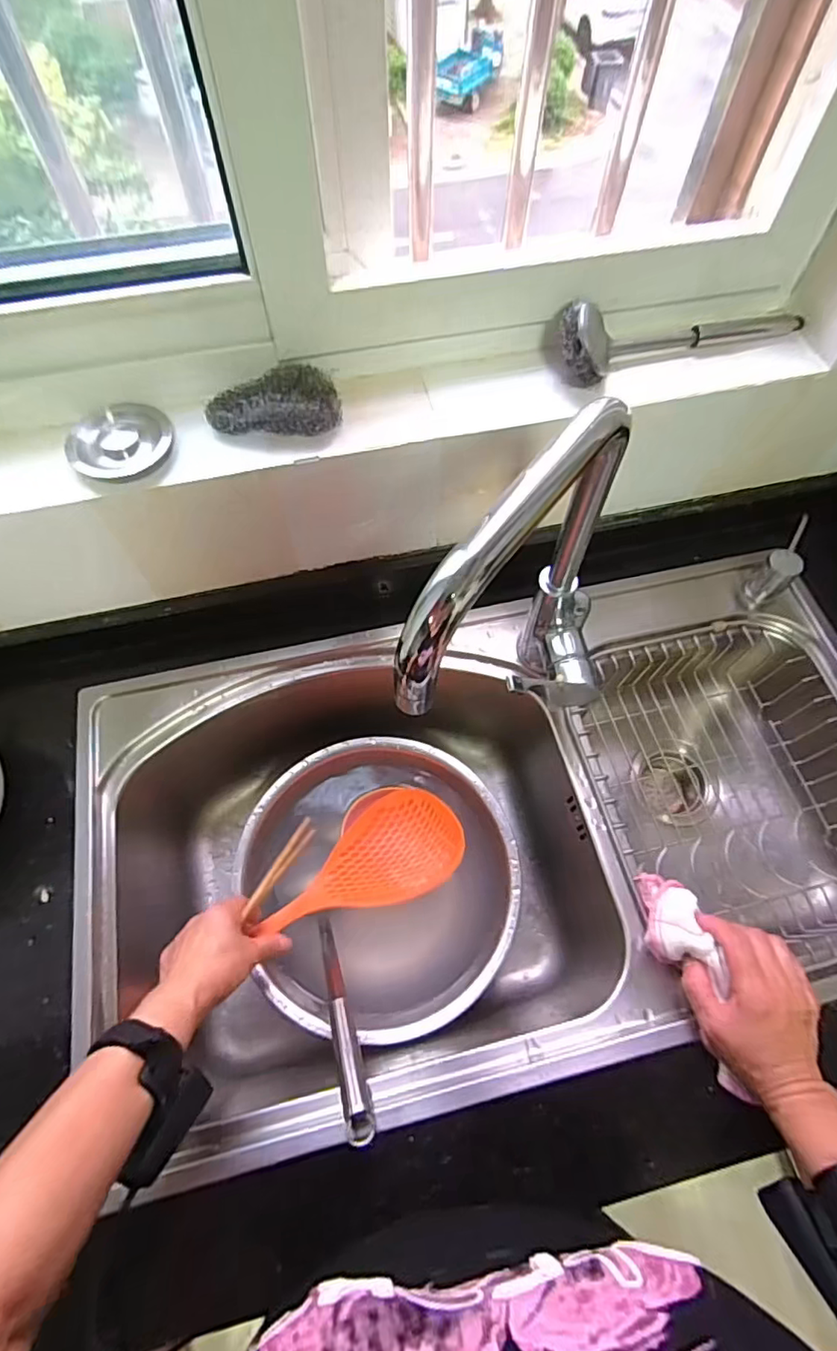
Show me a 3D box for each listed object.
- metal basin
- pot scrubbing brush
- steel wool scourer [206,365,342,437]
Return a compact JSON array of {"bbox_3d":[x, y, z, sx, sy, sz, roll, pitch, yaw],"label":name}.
[{"bbox_3d":[-0.044,0.235,0.677,0.300,0.103,0.306,0,65,0],"label":"metal basin"},{"bbox_3d":[0.239,-0.324,0.529,0.256,0.061,0.063,-22,67,-10],"label":"pot scrubbing brush"},{"bbox_3d":[-0.123,-0.232,0.503,0.109,0.032,0.056,-6,65,-2],"label":"steel wool scourer"}]

